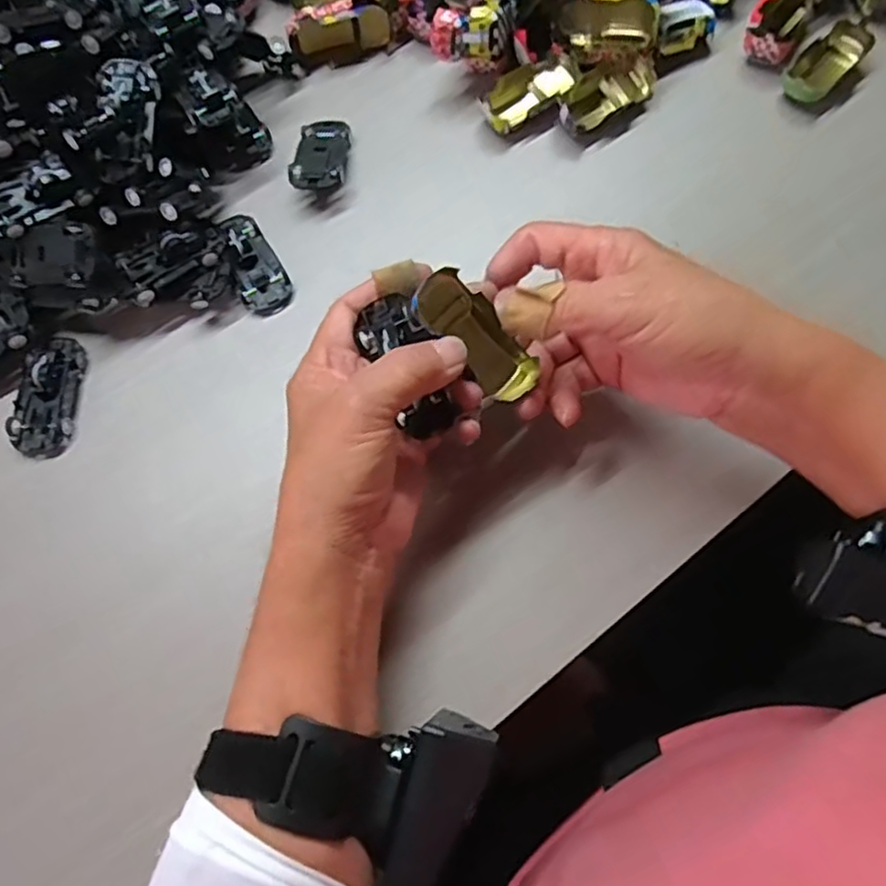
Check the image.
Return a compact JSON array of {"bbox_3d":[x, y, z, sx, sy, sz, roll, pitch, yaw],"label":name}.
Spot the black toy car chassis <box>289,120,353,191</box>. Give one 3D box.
[{"bbox_3d":[-0.072,-0.171,0.407,0.030,0.007,0.062,5,57,1],"label":"black toy car chassis"}]

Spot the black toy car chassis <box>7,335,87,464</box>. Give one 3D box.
[{"bbox_3d":[-0.206,-0.025,0.358,0.029,0.010,0.065,1,70,2],"label":"black toy car chassis"}]

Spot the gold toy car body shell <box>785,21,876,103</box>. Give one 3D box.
[{"bbox_3d":[0.232,-0.233,0.419,0.032,0.013,0.064,42,76,15],"label":"gold toy car body shell"}]

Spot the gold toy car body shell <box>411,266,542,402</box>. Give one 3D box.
[{"bbox_3d":[0.014,-0.048,0.307,0.029,0.014,0.064,-45,102,-12],"label":"gold toy car body shell"}]

